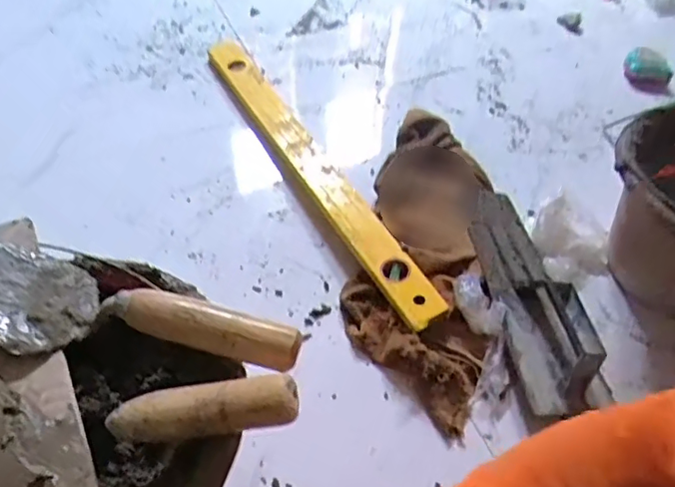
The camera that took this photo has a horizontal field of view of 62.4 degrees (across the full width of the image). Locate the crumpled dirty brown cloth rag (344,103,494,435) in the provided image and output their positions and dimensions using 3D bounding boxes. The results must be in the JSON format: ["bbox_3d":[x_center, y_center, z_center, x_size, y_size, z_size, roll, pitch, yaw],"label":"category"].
[{"bbox_3d":[0.103,-0.007,0.682,0.155,0.059,0.449,10,52,3],"label":"crumpled dirty brown cloth rag"}]

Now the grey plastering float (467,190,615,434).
[{"bbox_3d":[0.223,0.048,0.639,0.106,0.064,0.304,-4,53,-6],"label":"grey plastering float"}]

